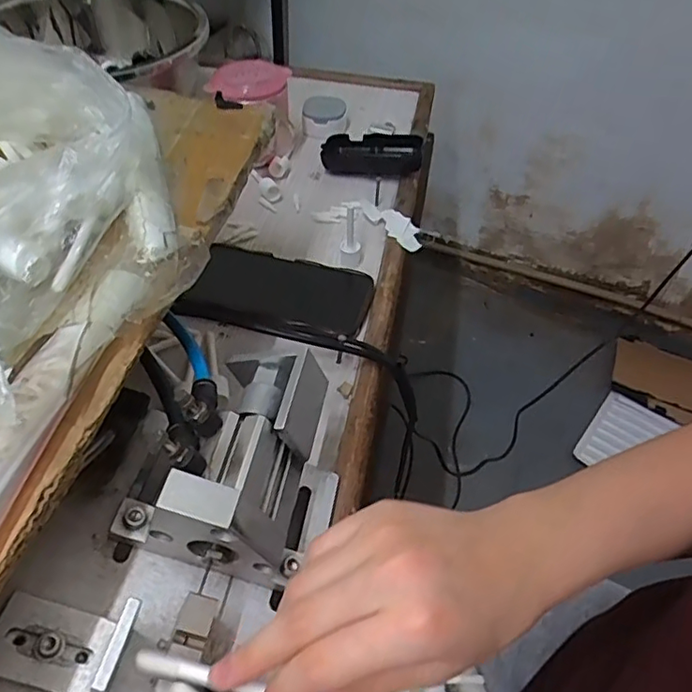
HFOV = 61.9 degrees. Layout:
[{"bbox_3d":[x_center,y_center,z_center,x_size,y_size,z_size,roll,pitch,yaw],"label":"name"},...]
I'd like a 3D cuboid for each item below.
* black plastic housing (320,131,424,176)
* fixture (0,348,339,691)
[{"bbox_3d":[0.028,-0.221,0.656,0.110,0.022,0.059,-2,50,-4],"label":"black plastic housing"},{"bbox_3d":[-0.097,0.137,0.278,0.144,0.091,0.324,10,50,5],"label":"fixture"}]

